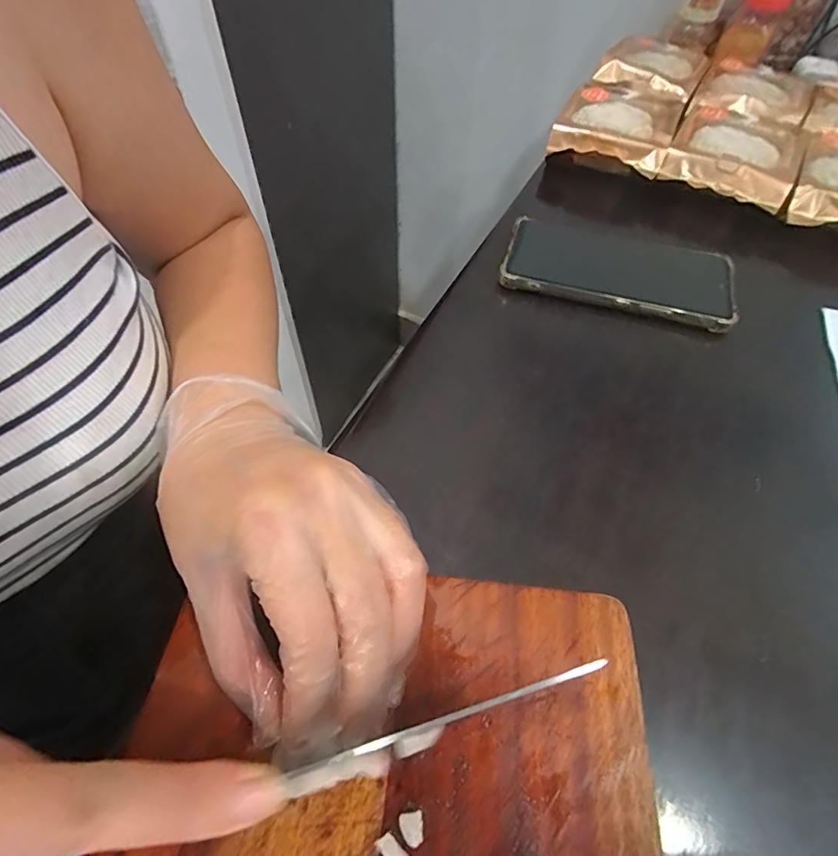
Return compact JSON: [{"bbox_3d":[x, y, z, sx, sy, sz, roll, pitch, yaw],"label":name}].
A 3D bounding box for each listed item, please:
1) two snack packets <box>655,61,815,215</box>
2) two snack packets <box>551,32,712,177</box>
[{"bbox_3d":[0.296,-0.279,0.443,0.097,0.031,0.233,24,59,14],"label":"two snack packets"},{"bbox_3d":[0.213,-0.330,0.476,0.101,0.027,0.256,25,59,15],"label":"two snack packets"}]

